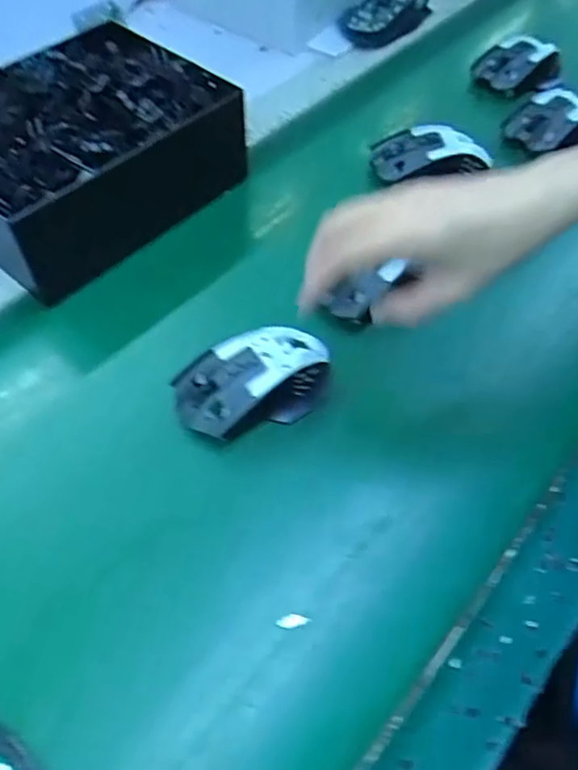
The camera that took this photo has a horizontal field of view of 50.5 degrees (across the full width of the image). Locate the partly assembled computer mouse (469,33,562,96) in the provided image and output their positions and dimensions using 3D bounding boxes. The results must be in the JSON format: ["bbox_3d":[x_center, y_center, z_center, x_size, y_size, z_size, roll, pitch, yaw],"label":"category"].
[{"bbox_3d":[0.242,-0.341,0.649,0.083,0.029,0.056,-32,62,-22],"label":"partly assembled computer mouse"}]

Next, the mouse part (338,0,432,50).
[{"bbox_3d":[0.117,-0.439,0.715,0.065,0.039,0.136,38,62,21],"label":"mouse part"}]

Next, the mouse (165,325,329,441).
[{"bbox_3d":[-0.022,-0.006,0.429,0.114,0.035,0.065,-24,59,-18],"label":"mouse"}]

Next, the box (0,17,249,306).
[{"bbox_3d":[-0.172,-0.204,0.520,0.183,0.103,0.230,39,63,22],"label":"box"}]

